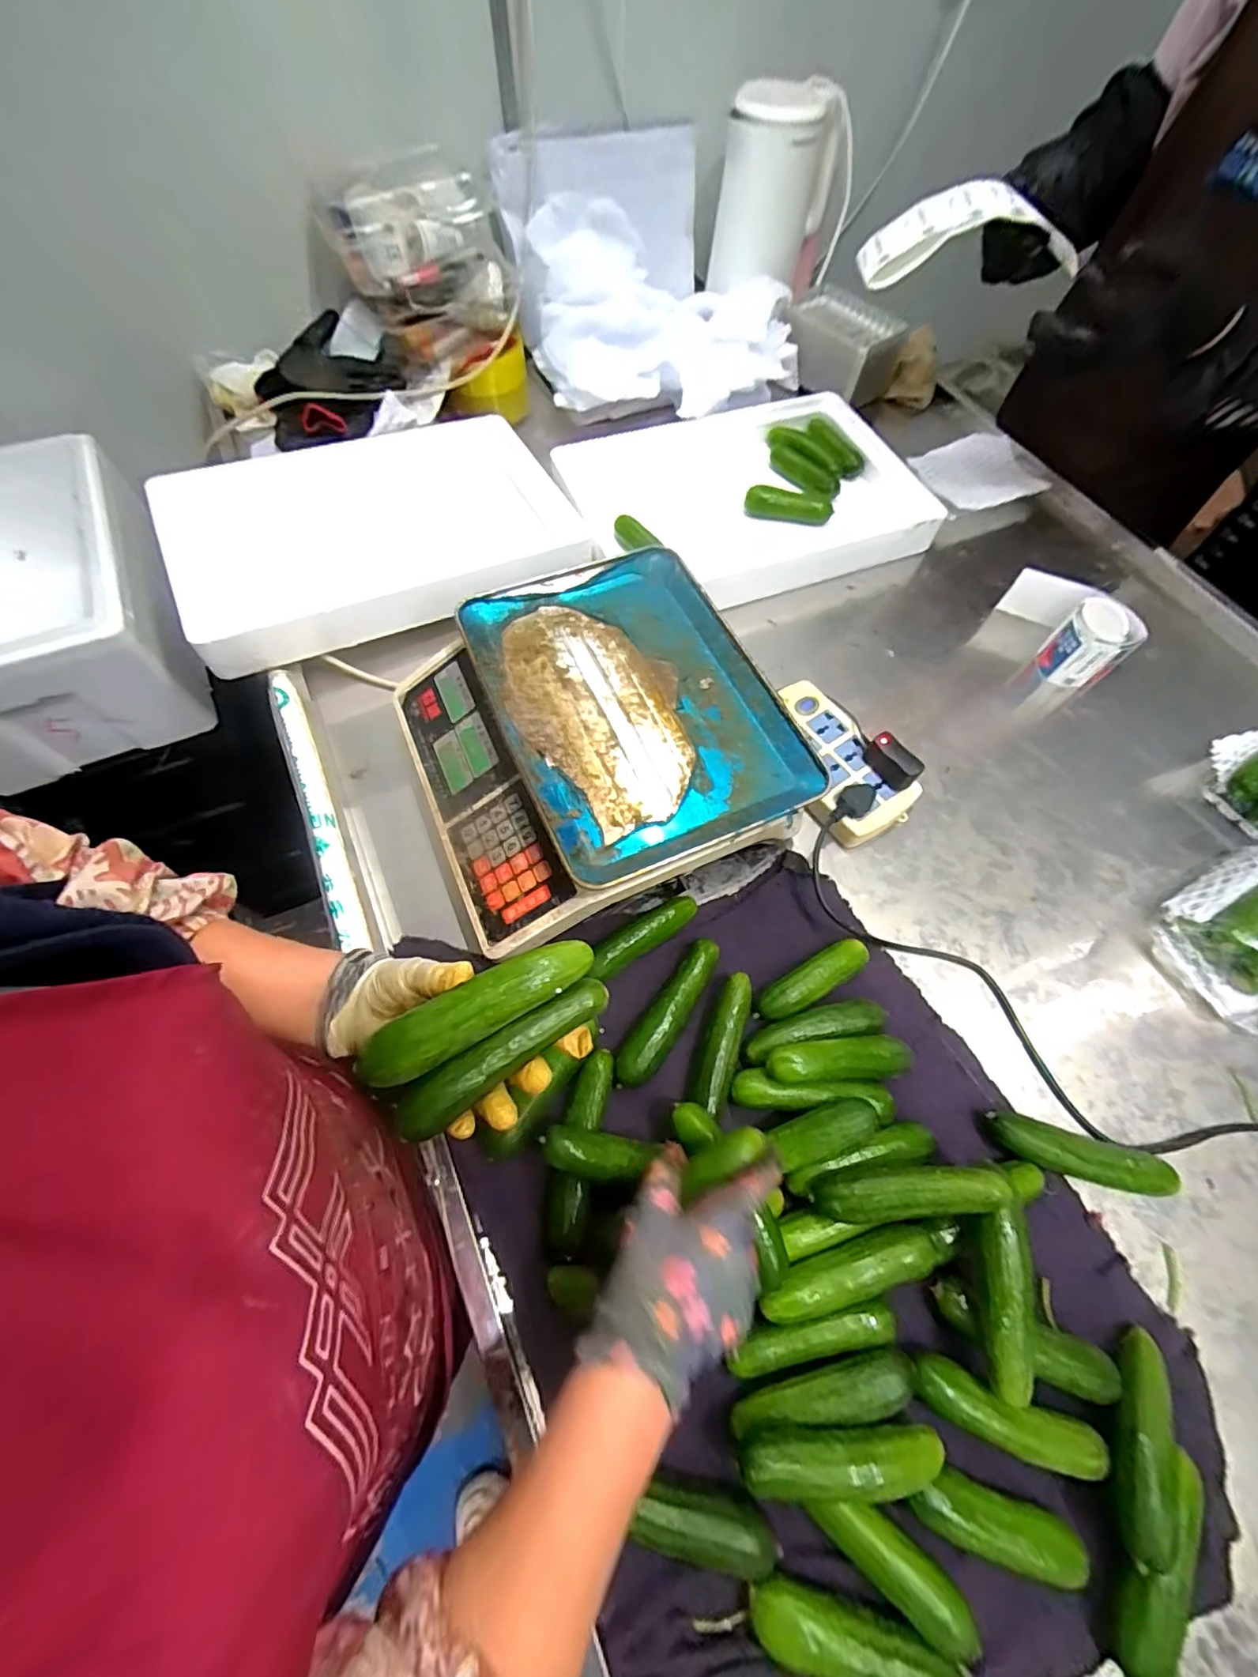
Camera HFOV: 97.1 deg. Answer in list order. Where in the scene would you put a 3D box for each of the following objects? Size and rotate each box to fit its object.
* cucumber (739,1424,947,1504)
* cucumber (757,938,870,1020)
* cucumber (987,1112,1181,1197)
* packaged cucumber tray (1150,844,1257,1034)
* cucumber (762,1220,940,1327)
[{"bbox_3d":[0.131,0.382,0.343,0.123,0.032,0.028,2,65,-1],"label":"cucumber"},{"bbox_3d":[0.161,0.126,0.491,0.110,0.035,0.030,-28,69,-14],"label":"cucumber"},{"bbox_3d":[0.357,0.250,0.435,0.141,0.031,0.033,14,65,5],"label":"cucumber"},{"bbox_3d":[0.575,0.079,0.503,0.171,0.069,0.117,-32,70,-15],"label":"packaged cucumber tray"},{"bbox_3d":[0.151,0.301,0.383,0.123,0.023,0.029,-17,67,-9],"label":"cucumber"}]

